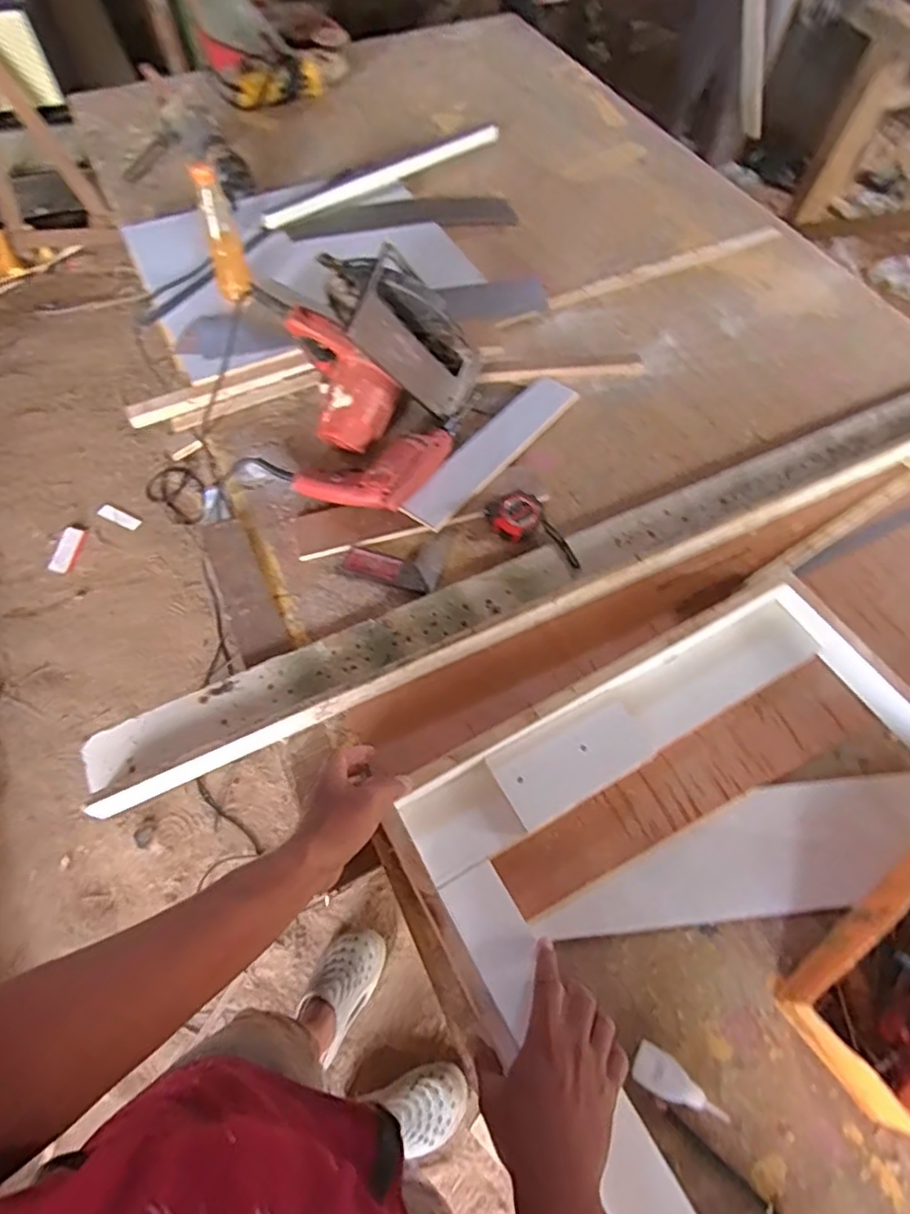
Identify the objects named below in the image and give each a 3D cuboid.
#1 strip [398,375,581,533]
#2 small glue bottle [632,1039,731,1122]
[{"bbox_3d":[0.060,-0.245,0.939,0.076,0.019,0.371,34,63,17],"label":"strip"},{"bbox_3d":[0.202,0.430,0.555,0.083,0.023,0.035,31,62,15],"label":"small glue bottle"}]

